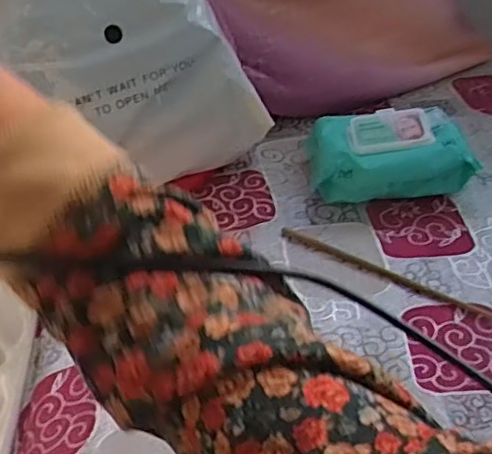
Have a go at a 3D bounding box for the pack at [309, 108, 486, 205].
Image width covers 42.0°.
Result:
[{"bbox_3d":[0.169,-0.083,0.752,0.184,0.069,0.090,-5,46,1],"label":"pack"}]

